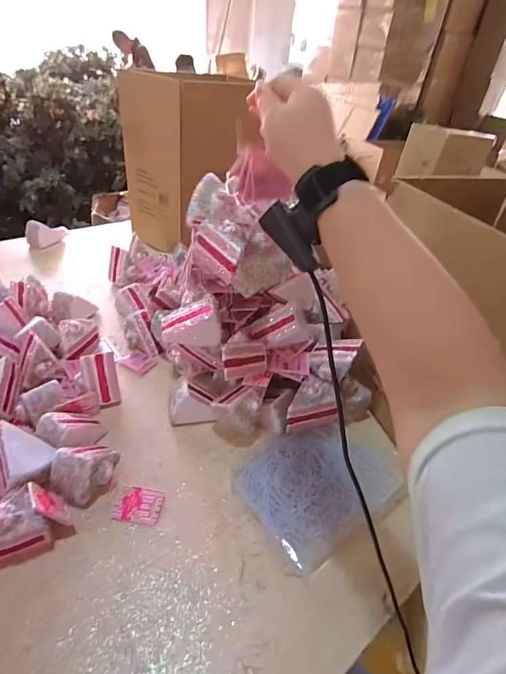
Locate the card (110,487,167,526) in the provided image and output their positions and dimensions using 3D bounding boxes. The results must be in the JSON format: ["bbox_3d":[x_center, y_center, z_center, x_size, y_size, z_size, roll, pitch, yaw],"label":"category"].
[{"bbox_3d":[-0.151,0.220,0.499,0.061,0.004,0.047,8,37,1],"label":"card"}]

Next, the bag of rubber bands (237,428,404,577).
[{"bbox_3d":[0.092,0.204,0.545,0.200,0.023,0.159,-21,46,-32],"label":"bag of rubber bands"}]

